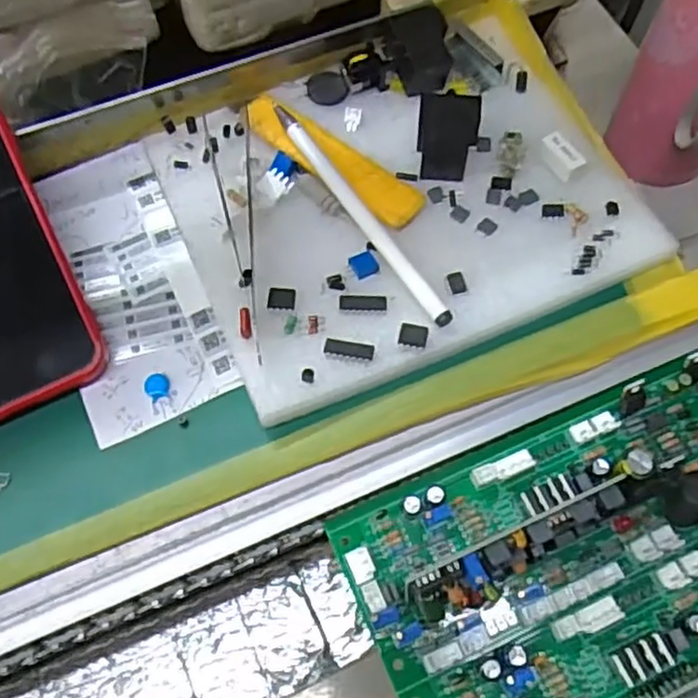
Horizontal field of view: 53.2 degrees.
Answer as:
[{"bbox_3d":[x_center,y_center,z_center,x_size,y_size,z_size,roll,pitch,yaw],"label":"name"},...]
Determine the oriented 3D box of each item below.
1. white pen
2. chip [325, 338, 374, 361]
[{"bbox_3d":[0.004,-0.058,0.295,0.008,0.008,0.124,-31,70,-12],"label":"white pen"},{"bbox_3d":[0.000,0.000,0.271,0.019,0.004,0.008,10,67,4],"label":"chip"}]

